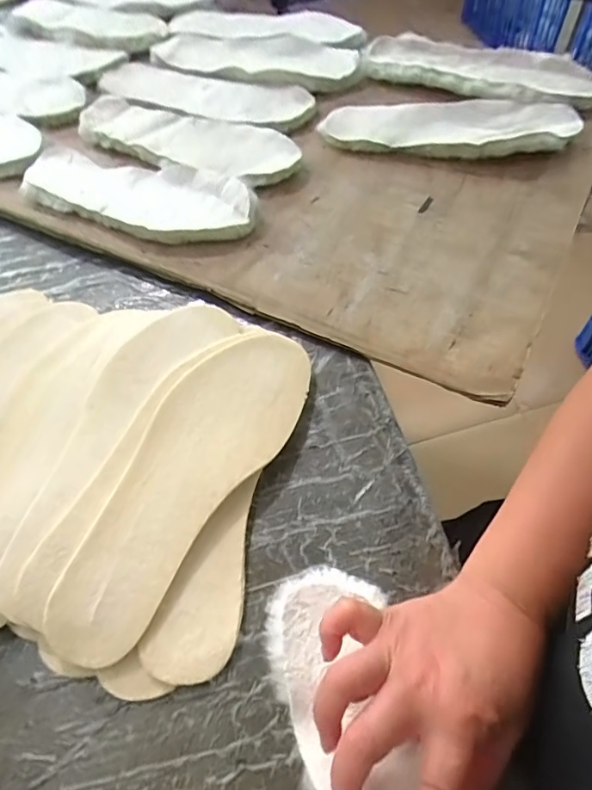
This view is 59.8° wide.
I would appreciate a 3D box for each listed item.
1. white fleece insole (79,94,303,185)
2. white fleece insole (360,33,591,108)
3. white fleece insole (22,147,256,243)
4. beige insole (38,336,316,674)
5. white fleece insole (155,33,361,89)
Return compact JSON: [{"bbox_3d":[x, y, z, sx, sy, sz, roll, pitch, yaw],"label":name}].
[{"bbox_3d":[-0.125,-0.285,0.582,0.263,0.029,0.085,23,63,16],"label":"white fleece insole"},{"bbox_3d":[0.217,-0.381,0.604,0.281,0.029,0.092,11,58,10],"label":"white fleece insole"},{"bbox_3d":[-0.166,-0.210,0.532,0.258,0.026,0.092,21,62,15],"label":"white fleece insole"},{"bbox_3d":[-0.080,0.056,0.376,0.092,0.008,0.265,30,65,3],"label":"beige insole"},{"bbox_3d":[-0.055,-0.423,0.643,0.268,0.024,0.090,12,59,11],"label":"white fleece insole"}]

